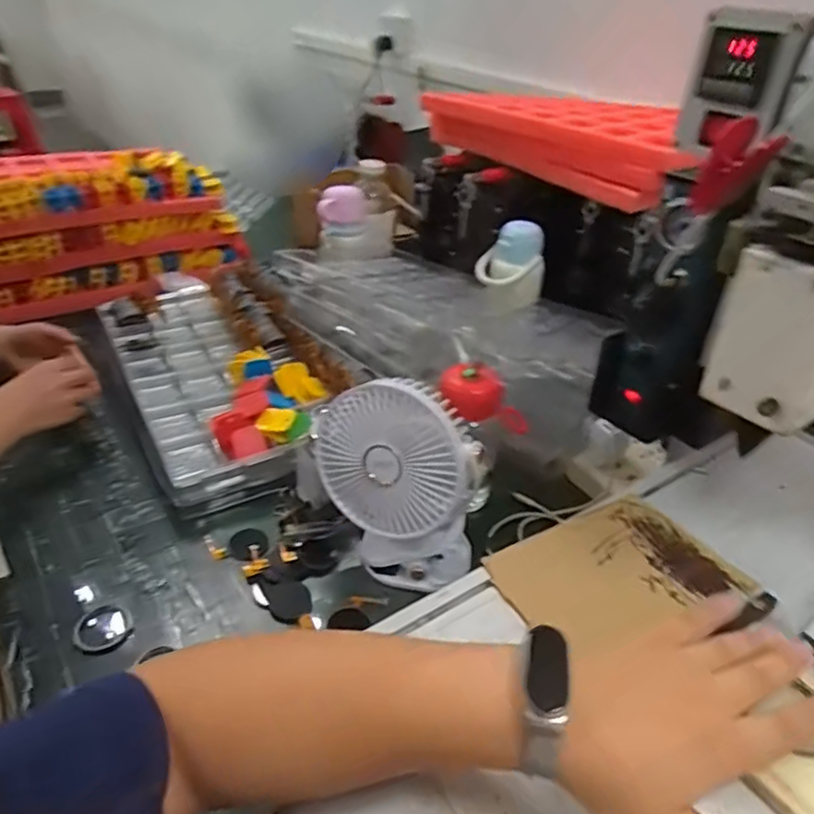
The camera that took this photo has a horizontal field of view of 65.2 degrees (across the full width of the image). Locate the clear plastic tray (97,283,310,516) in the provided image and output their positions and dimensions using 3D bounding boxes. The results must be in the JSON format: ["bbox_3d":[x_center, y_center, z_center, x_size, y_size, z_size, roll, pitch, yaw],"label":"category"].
[{"bbox_3d":[-0.293,-0.047,0.849,0.164,0.070,0.461,-15,39,-24],"label":"clear plastic tray"}]

